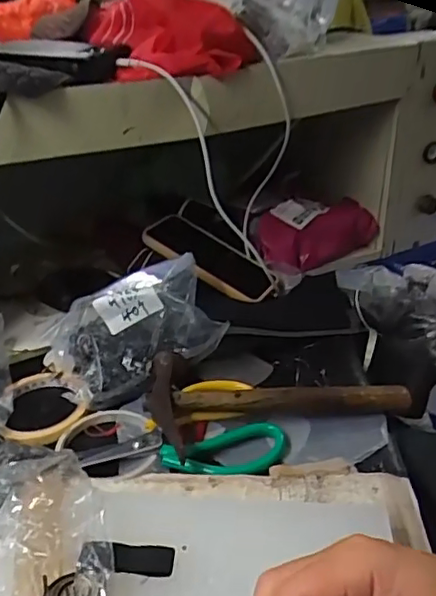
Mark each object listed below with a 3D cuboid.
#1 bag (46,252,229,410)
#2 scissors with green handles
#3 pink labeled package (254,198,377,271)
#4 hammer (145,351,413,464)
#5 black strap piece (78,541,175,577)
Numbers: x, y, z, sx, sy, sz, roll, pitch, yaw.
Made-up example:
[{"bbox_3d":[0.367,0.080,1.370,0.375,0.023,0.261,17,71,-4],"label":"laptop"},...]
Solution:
[{"bbox_3d":[-0.086,0.026,0.578,0.159,0.077,0.121,-18,34,-26],"label":"bag"},{"bbox_3d":[-0.026,0.129,0.476,0.170,0.012,0.054,-3,30,-3],"label":"scissors with green handles"},{"bbox_3d":[0.126,-0.086,0.760,0.172,0.069,0.066,-21,35,-30],"label":"pink labeled package"},{"bbox_3d":[0.054,0.088,0.512,0.229,0.024,0.103,-1,30,1],"label":"hammer"},{"bbox_3d":[-0.055,0.157,0.349,0.055,0.004,0.019,7,34,-2],"label":"black strap piece"}]

